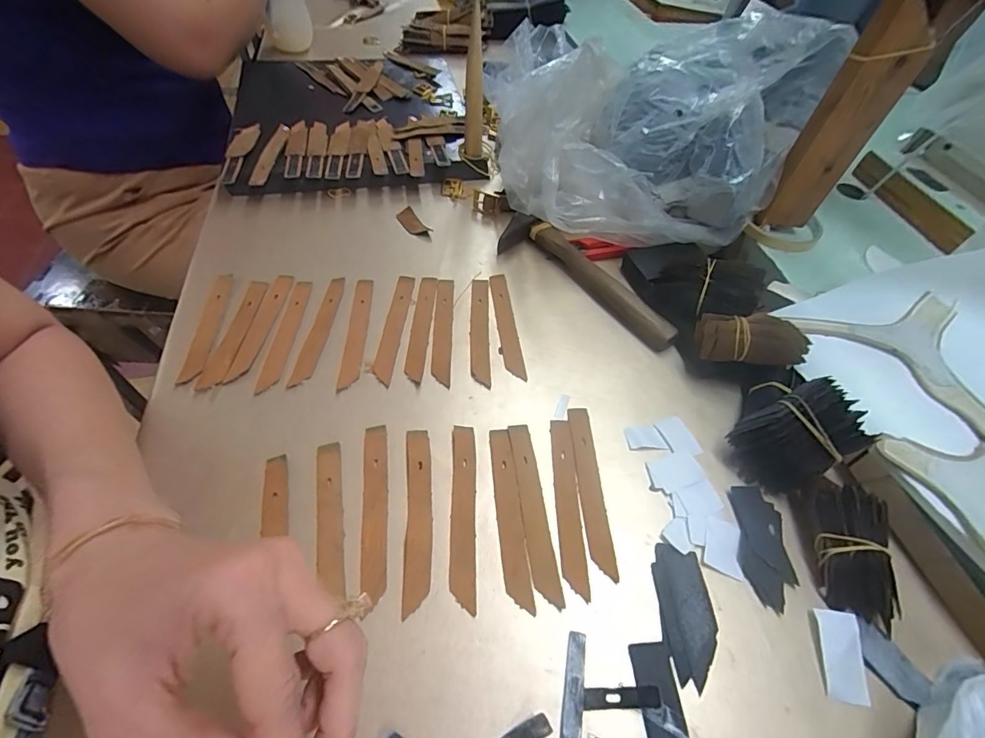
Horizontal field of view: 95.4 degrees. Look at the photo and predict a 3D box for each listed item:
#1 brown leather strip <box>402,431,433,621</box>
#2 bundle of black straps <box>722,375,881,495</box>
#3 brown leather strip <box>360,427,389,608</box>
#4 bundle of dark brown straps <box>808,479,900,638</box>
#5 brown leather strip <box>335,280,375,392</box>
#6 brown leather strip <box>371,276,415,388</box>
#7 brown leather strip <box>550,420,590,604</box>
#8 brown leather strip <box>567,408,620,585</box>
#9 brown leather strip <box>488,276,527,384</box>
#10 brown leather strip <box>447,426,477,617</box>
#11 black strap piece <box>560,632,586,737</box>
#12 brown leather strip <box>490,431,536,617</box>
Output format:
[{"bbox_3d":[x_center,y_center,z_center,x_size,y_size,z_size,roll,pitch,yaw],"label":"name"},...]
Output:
[{"bbox_3d":[-0.050,0.098,0.307,0.018,0.004,0.122,-2,53,-5],"label":"brown leather strip"},{"bbox_3d":[0.214,0.046,0.323,0.066,0.062,0.069,-18,56,-16],"label":"bundle of black straps"},{"bbox_3d":[-0.082,0.095,0.311,0.018,0.004,0.117,-5,58,-6],"label":"brown leather strip"},{"bbox_3d":[0.233,0.113,0.292,0.041,0.032,0.088,11,53,5],"label":"bundle of dark brown straps"},{"bbox_3d":[-0.121,-0.033,0.401,0.017,0.004,0.125,-1,53,-4],"label":"brown leather strip"},{"bbox_3d":[-0.089,-0.038,0.406,0.018,0.007,0.123,5,53,0],"label":"brown leather strip"},{"bbox_3d":[0.054,0.092,0.318,0.017,0.004,0.125,2,53,-2],"label":"brown leather strip"},{"bbox_3d":[0.071,0.084,0.326,0.017,0.004,0.126,0,53,-4],"label":"brown leather strip"},{"bbox_3d":[0.013,-0.043,0.417,0.017,0.004,0.125,-4,54,-7],"label":"brown leather strip"},{"bbox_3d":[-0.021,0.097,0.311,0.017,0.004,0.125,0,53,-4],"label":"brown leather strip"},{"bbox_3d":[0.046,0.179,0.252,0.012,0.005,0.053,11,53,5],"label":"black strap piece"},{"bbox_3d":[0.012,0.100,0.312,0.018,0.005,0.123,-3,54,-6],"label":"brown leather strip"}]

